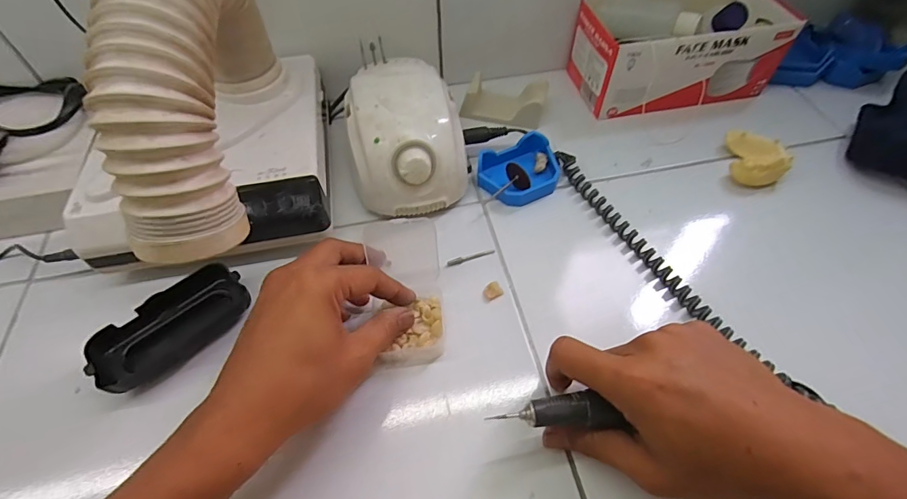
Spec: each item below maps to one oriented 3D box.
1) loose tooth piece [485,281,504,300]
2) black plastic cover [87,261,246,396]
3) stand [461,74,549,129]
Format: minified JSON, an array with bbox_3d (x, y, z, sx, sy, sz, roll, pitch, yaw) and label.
[{"bbox_3d":[0.033,0.034,0.359,0.015,0.007,0.015,-1,53,1],"label":"loose tooth piece"},{"bbox_3d":[-0.213,0.059,0.336,0.051,0.032,0.107,36,62,24],"label":"black plastic cover"},{"bbox_3d":[0.058,-0.167,0.486,0.087,0.026,0.052,14,55,11],"label":"stand"}]

